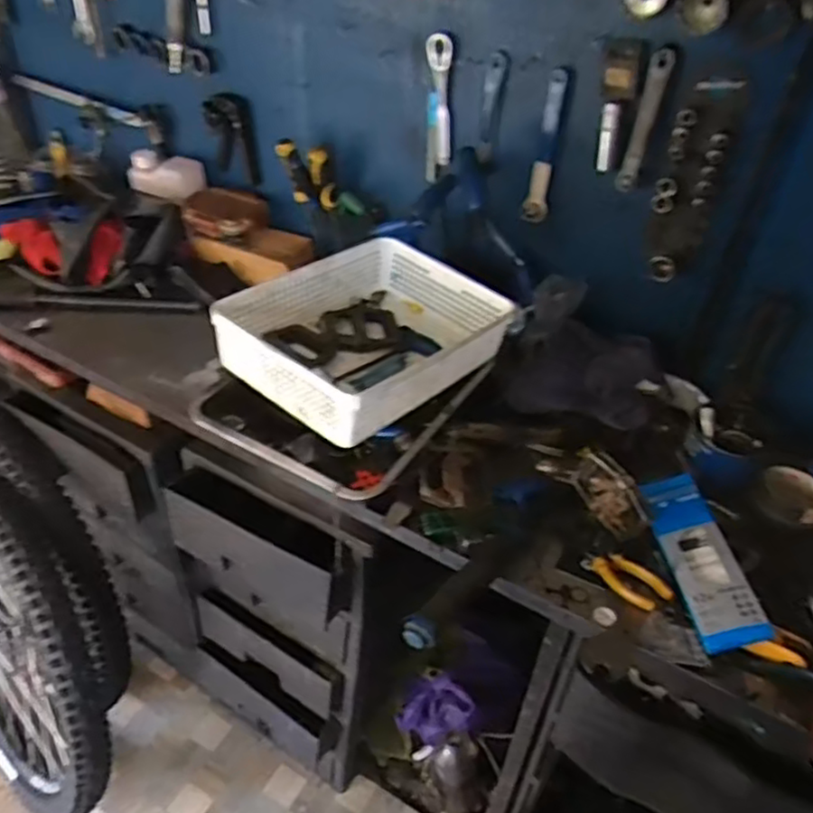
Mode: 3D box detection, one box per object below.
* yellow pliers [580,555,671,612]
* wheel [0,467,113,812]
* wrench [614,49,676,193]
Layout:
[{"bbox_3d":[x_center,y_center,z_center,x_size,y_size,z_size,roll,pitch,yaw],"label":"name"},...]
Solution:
[{"bbox_3d":[0.258,0.197,0.801,0.053,0.021,0.093,-23,47,-28],"label":"yellow pliers"},{"bbox_3d":[-0.733,0.421,1.266,0.663,0.658,0.069,10,20,39],"label":"wheel"},{"bbox_3d":[0.289,-0.345,0.844,0.027,0.160,0.019,21,43,19],"label":"wrench"}]

